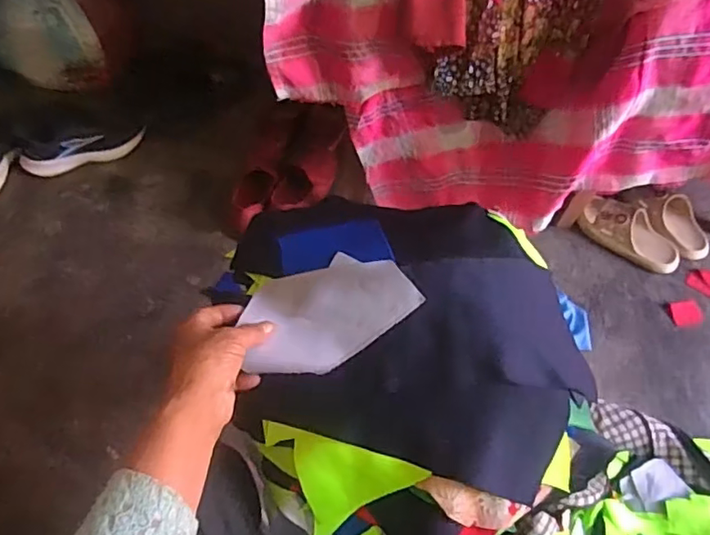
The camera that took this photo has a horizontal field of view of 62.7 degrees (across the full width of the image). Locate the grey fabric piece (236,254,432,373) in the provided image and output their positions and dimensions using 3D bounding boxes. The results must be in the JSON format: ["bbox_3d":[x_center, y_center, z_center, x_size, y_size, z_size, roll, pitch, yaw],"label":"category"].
[{"bbox_3d":[-0.028,0.034,0.523,0.150,0.034,0.099,-30,65,-21],"label":"grey fabric piece"}]

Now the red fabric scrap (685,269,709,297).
[{"bbox_3d":[0.713,0.023,1.176,0.100,0.008,0.065,-30,65,-21],"label":"red fabric scrap"}]

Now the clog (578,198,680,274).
[{"bbox_3d":[0.558,-0.066,1.181,0.212,0.065,0.096,31,60,-1],"label":"clog"}]

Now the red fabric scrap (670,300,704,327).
[{"bbox_3d":[0.632,0.087,1.108,0.059,0.004,0.052,-10,59,-10],"label":"red fabric scrap"}]

